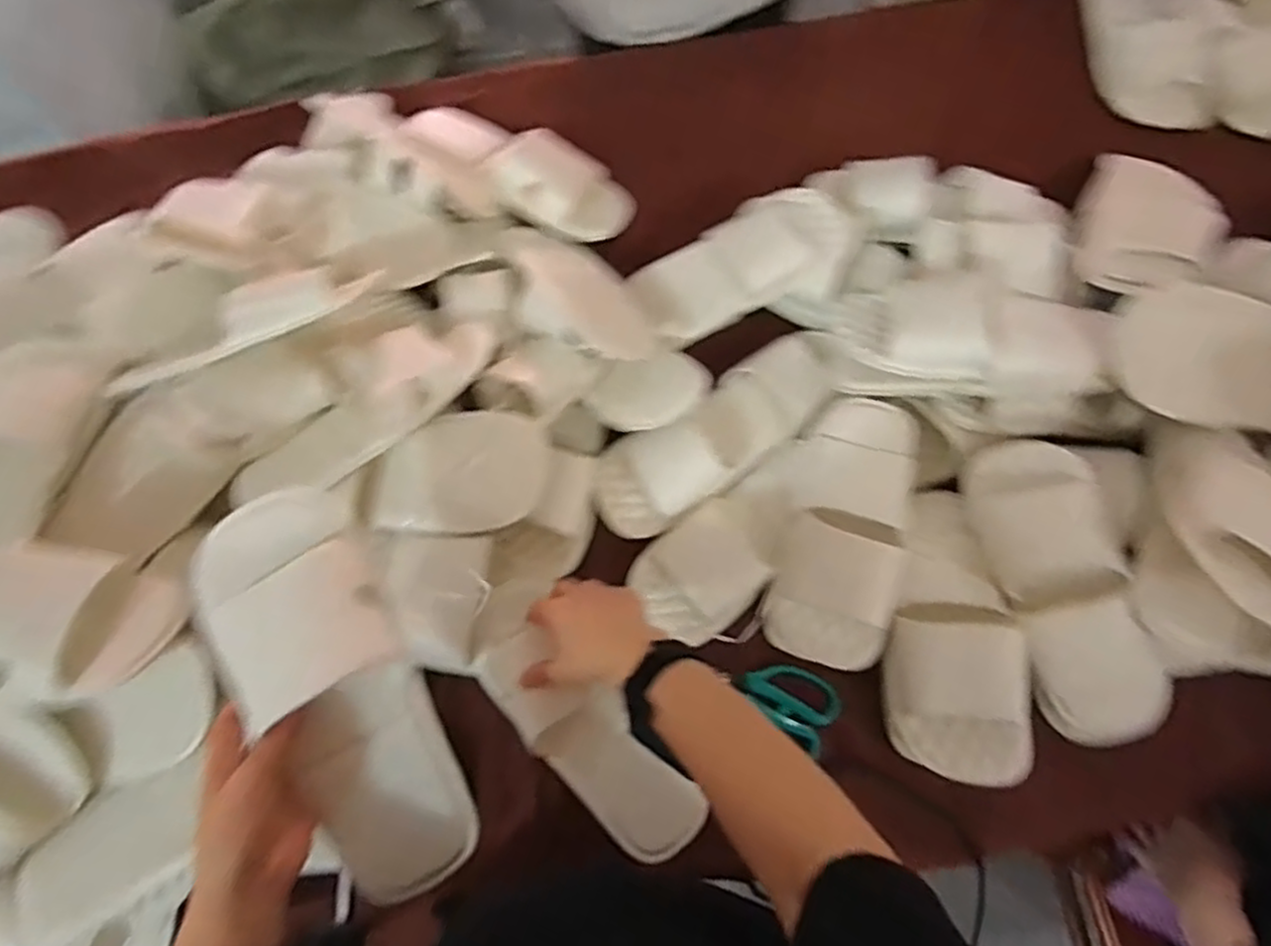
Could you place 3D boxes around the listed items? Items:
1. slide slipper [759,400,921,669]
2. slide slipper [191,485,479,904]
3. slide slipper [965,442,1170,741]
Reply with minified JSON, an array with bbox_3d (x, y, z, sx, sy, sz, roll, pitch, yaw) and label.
[{"bbox_3d":[0.199,0.051,0.695,0.111,0.051,0.249,15,72,8],"label":"slide slipper"},{"bbox_3d":[-0.200,0.146,0.506,0.114,0.067,0.287,-28,88,-9],"label":"slide slipper"},{"bbox_3d":[0.378,0.103,0.645,0.106,0.044,0.270,-20,84,20],"label":"slide slipper"}]

